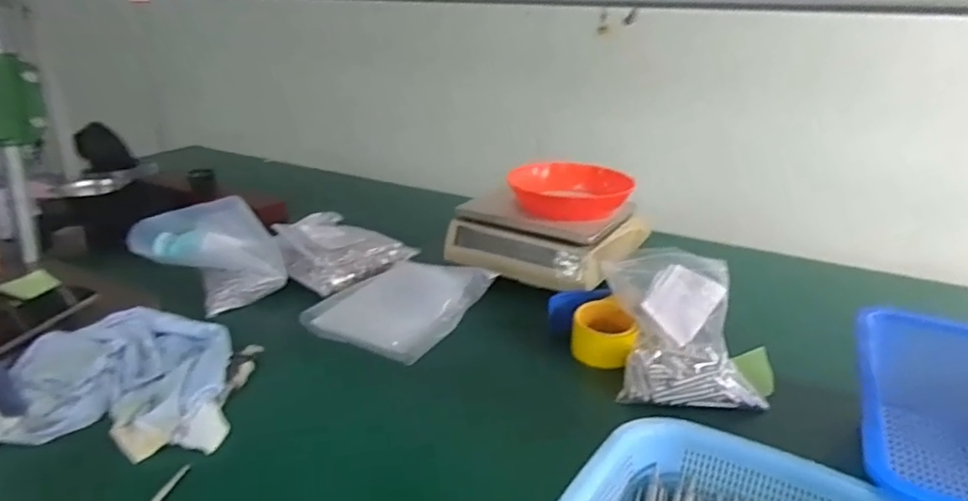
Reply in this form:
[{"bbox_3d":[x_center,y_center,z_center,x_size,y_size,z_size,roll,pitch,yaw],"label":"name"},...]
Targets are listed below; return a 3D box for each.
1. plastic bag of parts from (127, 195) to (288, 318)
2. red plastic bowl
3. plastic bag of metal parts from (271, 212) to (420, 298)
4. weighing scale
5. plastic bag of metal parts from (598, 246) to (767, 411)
[{"bbox_3d":[-0.395,0.001,0.881,0.175,0.162,0.101,0,21,-6],"label":"plastic bag of parts"},{"bbox_3d":[0.148,-0.104,1.035,0.210,0.047,0.213,4,21,4],"label":"red plastic bowl"},{"bbox_3d":[-0.246,-0.004,1.029,0.164,0.072,0.211,17,25,32],"label":"plastic bag of metal parts"},{"bbox_3d":[0.125,-0.024,1.064,0.288,0.122,0.280,15,24,29],"label":"weighing scale"},{"bbox_3d":[0.247,0.086,0.796,0.167,0.106,0.246,3,21,1],"label":"plastic bag of metal parts"}]

